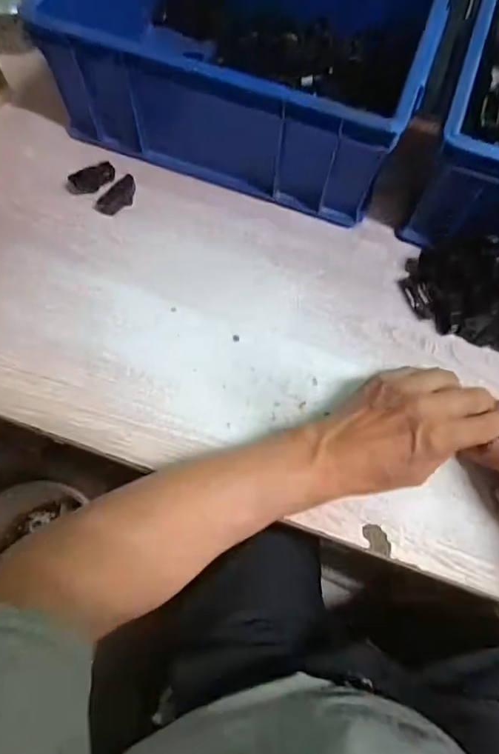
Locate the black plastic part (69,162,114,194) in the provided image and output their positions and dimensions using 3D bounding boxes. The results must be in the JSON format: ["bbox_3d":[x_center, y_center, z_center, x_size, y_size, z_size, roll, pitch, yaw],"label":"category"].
[{"bbox_3d":[-0.162,-0.204,0.491,0.048,0.015,0.021,-28,73,-13],"label":"black plastic part"}]

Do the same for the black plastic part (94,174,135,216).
[{"bbox_3d":[-0.134,-0.186,0.488,0.027,0.012,0.047,39,72,11],"label":"black plastic part"}]

